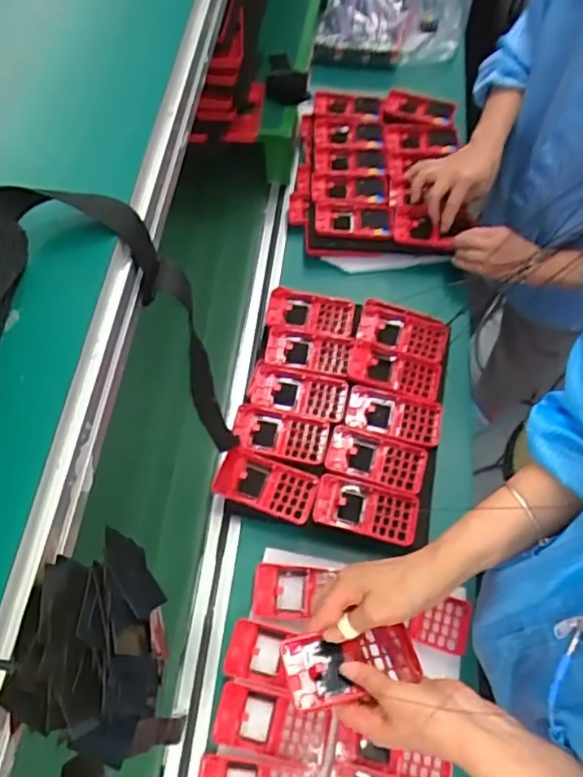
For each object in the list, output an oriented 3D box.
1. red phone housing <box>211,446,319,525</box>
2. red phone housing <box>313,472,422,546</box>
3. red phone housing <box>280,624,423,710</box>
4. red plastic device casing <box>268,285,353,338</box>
[{"bbox_3d":[-0.031,0.119,0.748,0.119,0.015,0.064,17,66,10],"label":"red phone housing"},{"bbox_3d":[0.092,0.147,0.738,0.122,0.015,0.061,12,65,7],"label":"red phone housing"},{"bbox_3d":[0.055,0.254,0.561,0.123,0.024,0.058,-4,63,-14],"label":"red phone housing"},{"bbox_3d":[0.029,-0.112,0.879,0.123,0.013,0.069,10,65,6],"label":"red plastic device casing"}]

